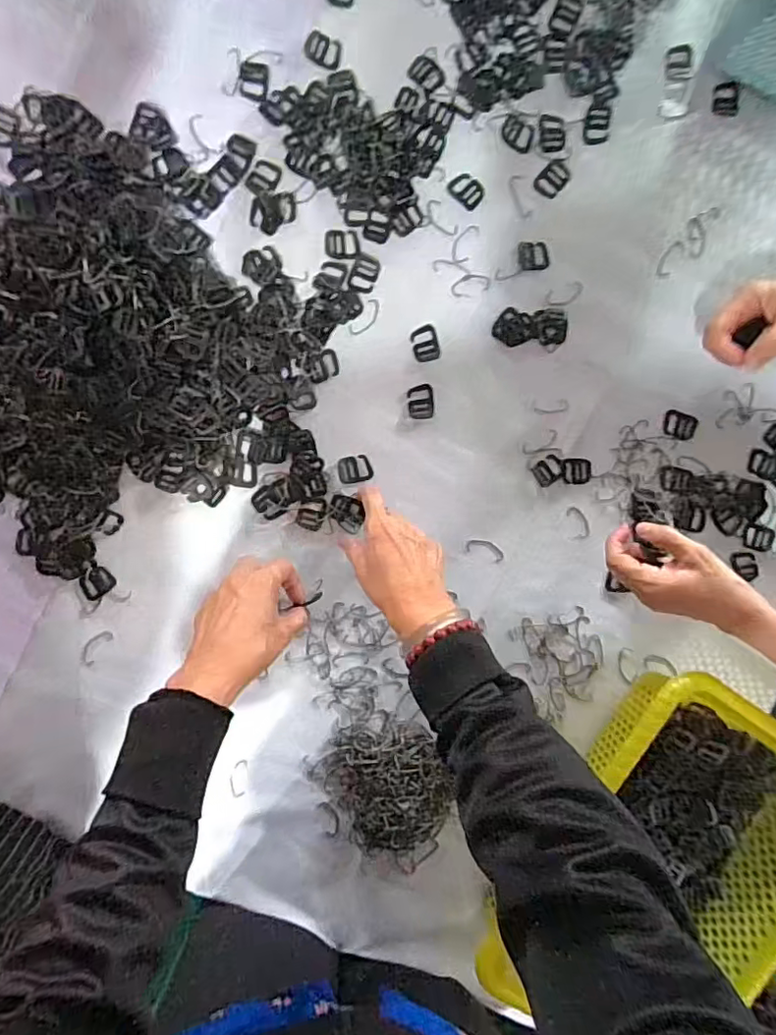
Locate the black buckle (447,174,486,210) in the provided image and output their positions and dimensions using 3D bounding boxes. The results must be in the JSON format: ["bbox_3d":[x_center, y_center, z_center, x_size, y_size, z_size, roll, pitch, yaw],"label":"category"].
[{"bbox_3d":[0.074,-0.305,0.529,0.033,0.004,0.024,38,92,-6],"label":"black buckle"}]

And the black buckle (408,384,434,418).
[{"bbox_3d":[0.032,-0.111,0.545,0.025,0.004,0.031,-5,95,-3],"label":"black buckle"}]

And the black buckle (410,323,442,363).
[{"bbox_3d":[0.037,-0.166,0.541,0.026,0.004,0.032,-16,96,-2],"label":"black buckle"}]

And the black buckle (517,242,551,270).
[{"bbox_3d":[0.139,-0.249,0.538,0.030,0.004,0.026,-2,95,-3],"label":"black buckle"}]

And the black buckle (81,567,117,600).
[{"bbox_3d":[-0.277,0.062,0.539,0.031,0.004,0.027,-34,96,0],"label":"black buckle"}]

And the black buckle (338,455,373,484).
[{"bbox_3d":[-0.031,-0.046,0.548,0.032,0.004,0.025,-11,96,-2],"label":"black buckle"}]

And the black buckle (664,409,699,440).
[{"bbox_3d":[0.288,-0.091,0.560,0.034,0.004,0.024,21,93,-5],"label":"black buckle"}]

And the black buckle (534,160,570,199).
[{"bbox_3d":[0.155,-0.319,0.533,0.025,0.004,0.034,43,91,-6],"label":"black buckle"}]

